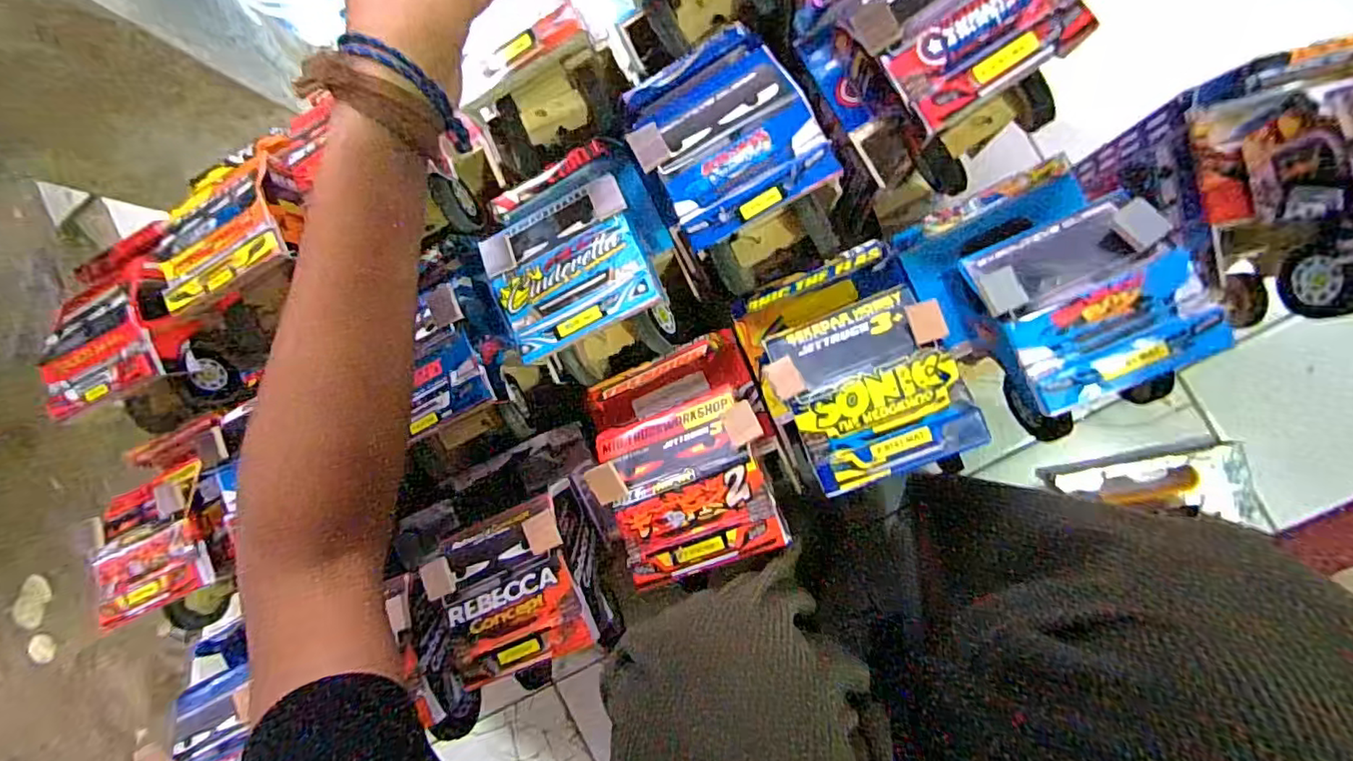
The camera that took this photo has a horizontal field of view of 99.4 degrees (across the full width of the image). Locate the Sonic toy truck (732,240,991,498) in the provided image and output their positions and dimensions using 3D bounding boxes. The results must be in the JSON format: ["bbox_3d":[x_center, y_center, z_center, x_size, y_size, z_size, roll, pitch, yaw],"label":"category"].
[{"bbox_3d":[0.117,-0.008,0.392,0.123,0.130,0.149,-20,87,9],"label":"Sonic toy truck"}]

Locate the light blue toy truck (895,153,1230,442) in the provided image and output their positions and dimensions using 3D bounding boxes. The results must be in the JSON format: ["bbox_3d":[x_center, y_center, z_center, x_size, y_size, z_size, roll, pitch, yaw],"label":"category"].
[{"bbox_3d":[0.235,-0.061,0.365,0.126,0.122,0.146,-26,86,9],"label":"light blue toy truck"}]

